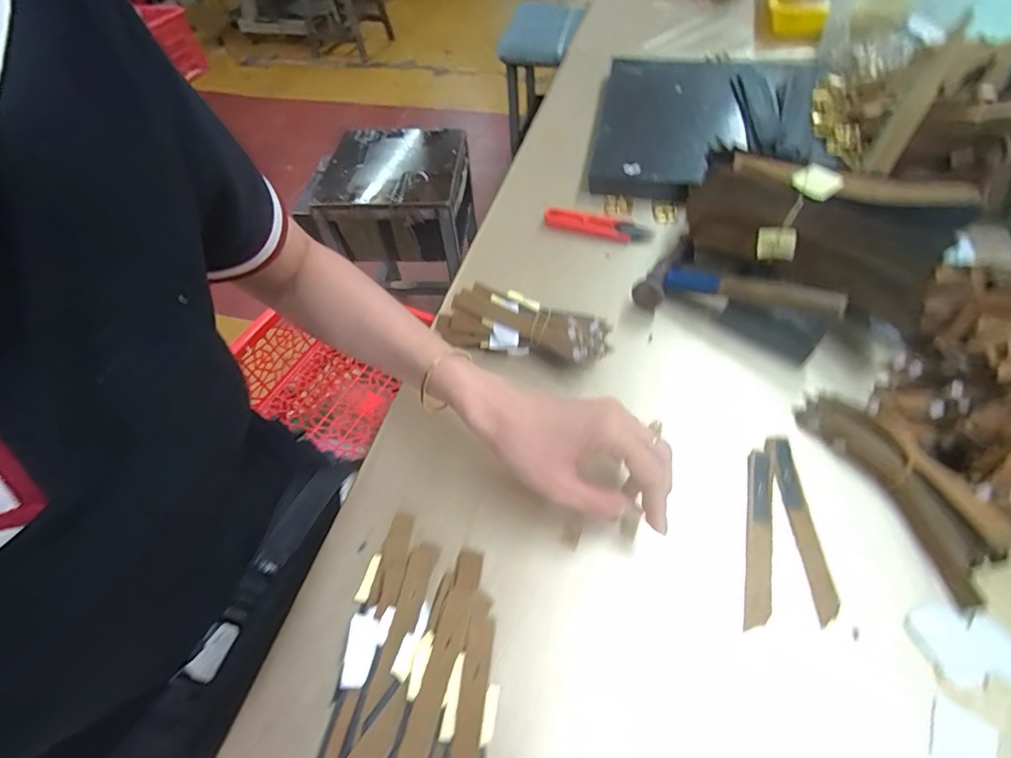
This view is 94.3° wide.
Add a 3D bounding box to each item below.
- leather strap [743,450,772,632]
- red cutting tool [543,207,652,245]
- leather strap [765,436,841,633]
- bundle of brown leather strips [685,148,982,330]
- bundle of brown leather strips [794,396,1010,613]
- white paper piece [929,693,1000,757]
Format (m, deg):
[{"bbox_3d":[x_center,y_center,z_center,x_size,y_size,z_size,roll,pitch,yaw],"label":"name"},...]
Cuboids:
[{"bbox_3d":[0.173,0.105,0.320,0.015,0.008,0.121,13,58,13],"label":"leather strap"},{"bbox_3d":[0.098,-0.167,0.507,0.113,0.013,0.029,15,58,14],"label":"red cutting tool"},{"bbox_3d":[0.202,0.098,0.321,0.015,0.008,0.121,-2,56,3],"label":"leather strap"},{"bbox_3d":[0.260,-0.129,0.417,0.209,0.094,0.097,37,66,25],"label":"bundle of brown leather strips"},{"bbox_3d":[0.267,0.069,0.319,0.049,0.026,0.145,-23,57,-11],"label":"bundle of brown leather strips"},{"bbox_3d":[0.248,0.194,0.252,0.030,0.004,0.032,26,61,20],"label":"white paper piece"}]

